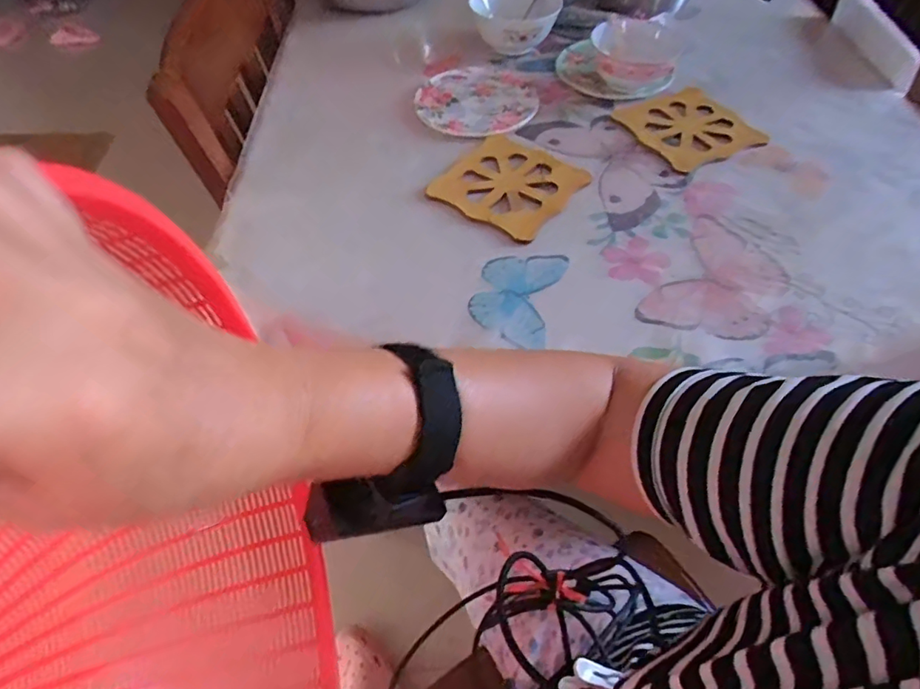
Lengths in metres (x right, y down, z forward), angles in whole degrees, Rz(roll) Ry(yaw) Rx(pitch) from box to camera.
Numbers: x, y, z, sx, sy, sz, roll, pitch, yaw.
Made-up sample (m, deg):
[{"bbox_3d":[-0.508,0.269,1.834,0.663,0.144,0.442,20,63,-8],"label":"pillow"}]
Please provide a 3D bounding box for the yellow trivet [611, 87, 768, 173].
[{"bbox_3d":[0.288,-0.277,0.681,0.152,0.015,0.137,-23,55,-16],"label":"yellow trivet"}]

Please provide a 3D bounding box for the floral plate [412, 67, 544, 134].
[{"bbox_3d":[0.024,-0.318,0.709,0.152,0.019,0.145,11,53,9],"label":"floral plate"}]

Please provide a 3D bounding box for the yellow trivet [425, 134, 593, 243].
[{"bbox_3d":[0.056,-0.185,0.616,0.139,0.011,0.143,30,59,22],"label":"yellow trivet"}]

